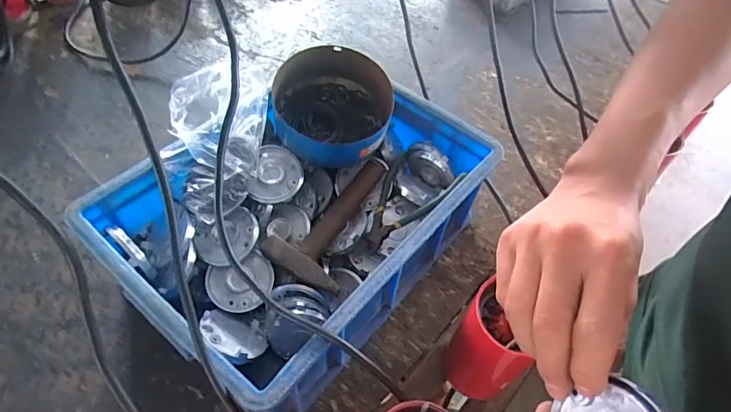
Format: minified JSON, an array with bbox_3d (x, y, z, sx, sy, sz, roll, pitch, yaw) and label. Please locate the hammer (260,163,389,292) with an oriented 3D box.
[{"bbox_3d":[-0.038,0.006,0.541,0.094,0.023,0.183,24,56,12],"label":"hammer"}]

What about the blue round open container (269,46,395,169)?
[{"bbox_3d":[-0.042,-0.120,0.559,0.138,0.073,0.143,2,54,-3],"label":"blue round open container"}]

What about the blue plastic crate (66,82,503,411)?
[{"bbox_3d":[-0.071,0.014,0.554,0.287,0.153,0.395,34,59,19],"label":"blue plastic crate"}]

